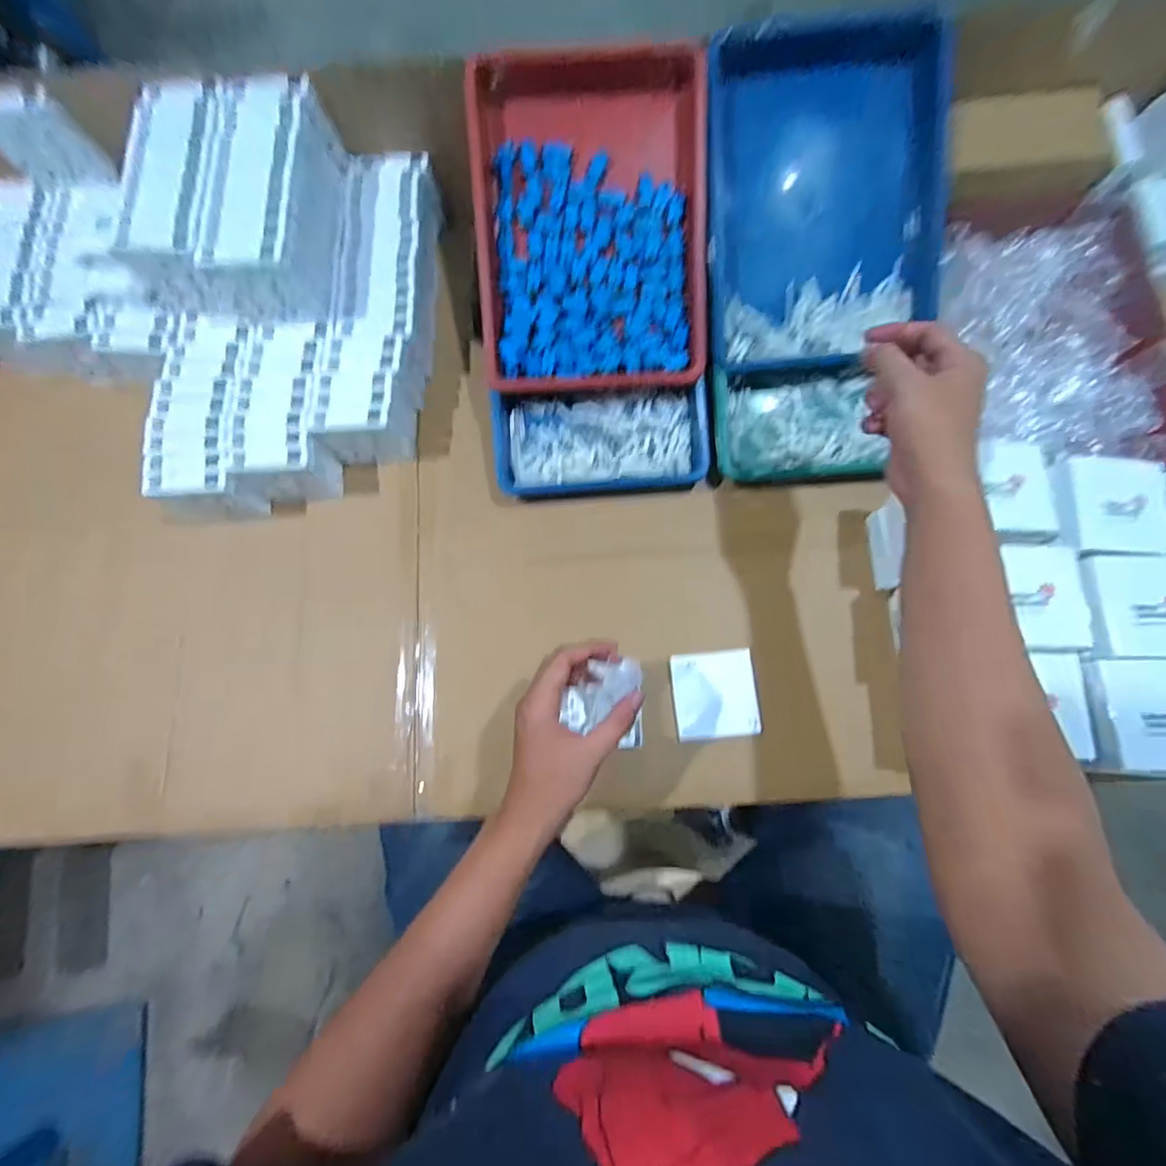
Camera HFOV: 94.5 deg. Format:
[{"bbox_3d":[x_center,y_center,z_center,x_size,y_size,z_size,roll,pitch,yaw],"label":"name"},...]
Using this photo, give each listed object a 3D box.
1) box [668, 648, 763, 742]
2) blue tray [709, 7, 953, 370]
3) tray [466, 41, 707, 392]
[{"bbox_3d":[0.141,0.119,0.576,0.087,0.018,0.089,-7,78,0],"label":"box"},{"bbox_3d":[0.253,-0.400,0.573,0.243,0.050,0.311,-3,96,4],"label":"blue tray"},{"bbox_3d":[0.007,-0.373,0.569,0.236,0.054,0.319,-3,100,1],"label":"tray"}]

